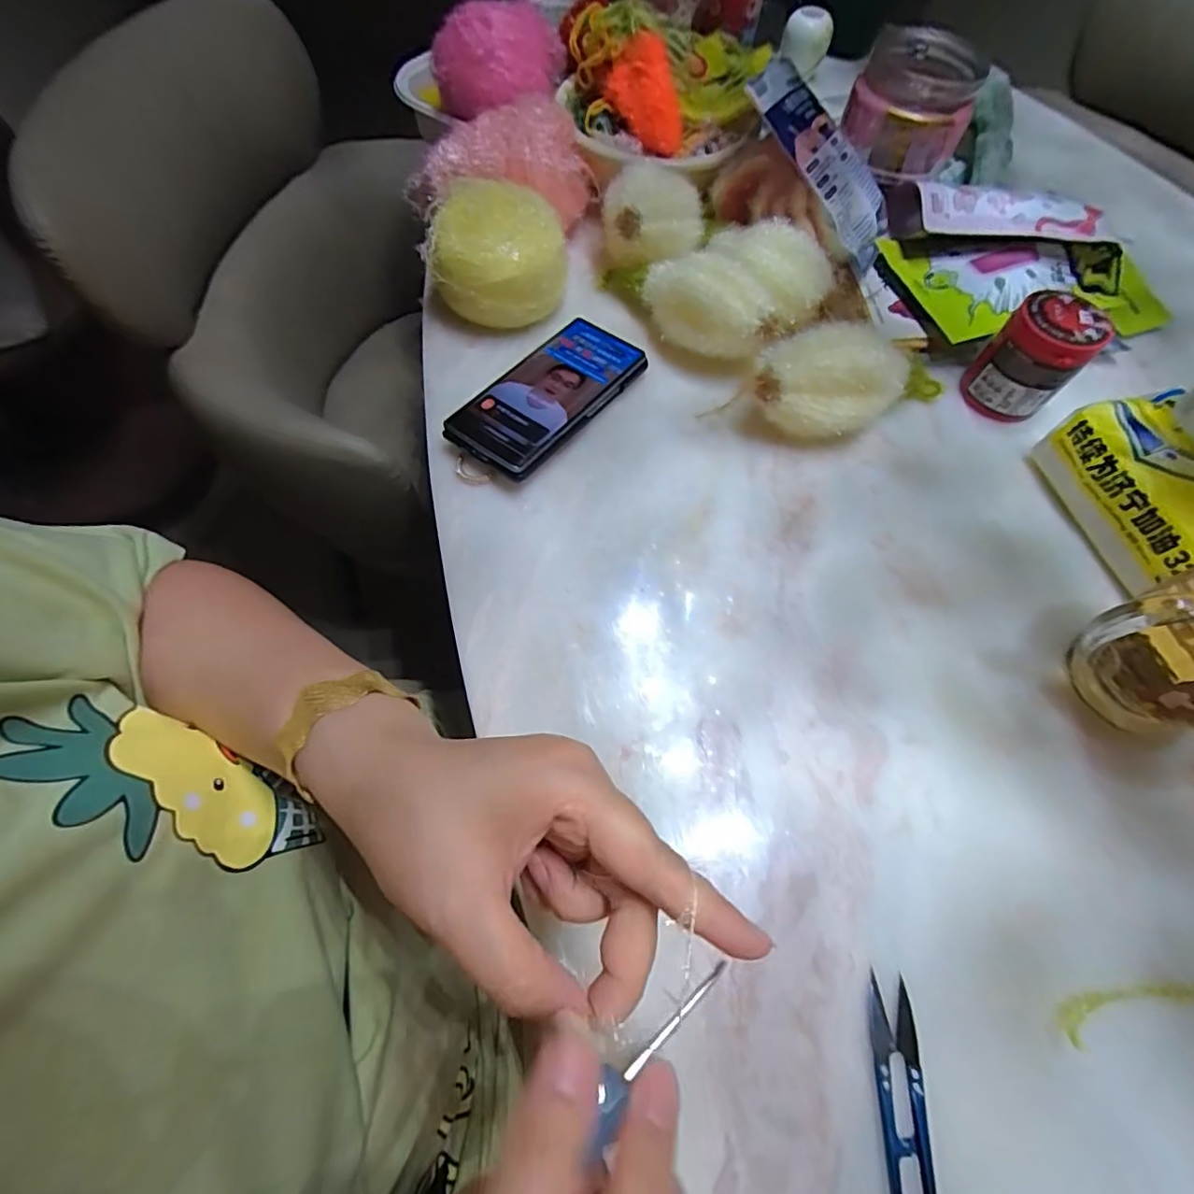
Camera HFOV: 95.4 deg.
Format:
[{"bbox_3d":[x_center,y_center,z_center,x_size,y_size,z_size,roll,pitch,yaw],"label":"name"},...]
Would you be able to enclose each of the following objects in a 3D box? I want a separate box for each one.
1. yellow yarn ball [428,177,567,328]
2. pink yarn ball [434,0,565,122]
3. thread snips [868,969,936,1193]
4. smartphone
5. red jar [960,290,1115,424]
[{"bbox_3d":[-0.083,-0.277,0.449,0.100,0.071,0.097,1,65,-2],"label":"yellow yarn ball"},{"bbox_3d":[-0.100,-0.517,0.525,0.073,0.079,0.111,41,70,15],"label":"pink yarn ball"},{"bbox_3d":[0.145,0.241,0.254,0.021,0.008,0.101,5,65,0],"label":"thread snips"},{"bbox_3d":[-0.035,-0.155,0.417,0.074,0.014,0.157,36,66,13],"label":"smartphone"},{"bbox_3d":[0.336,-0.184,0.420,0.054,0.072,0.060,-38,72,-18],"label":"red jar"}]

